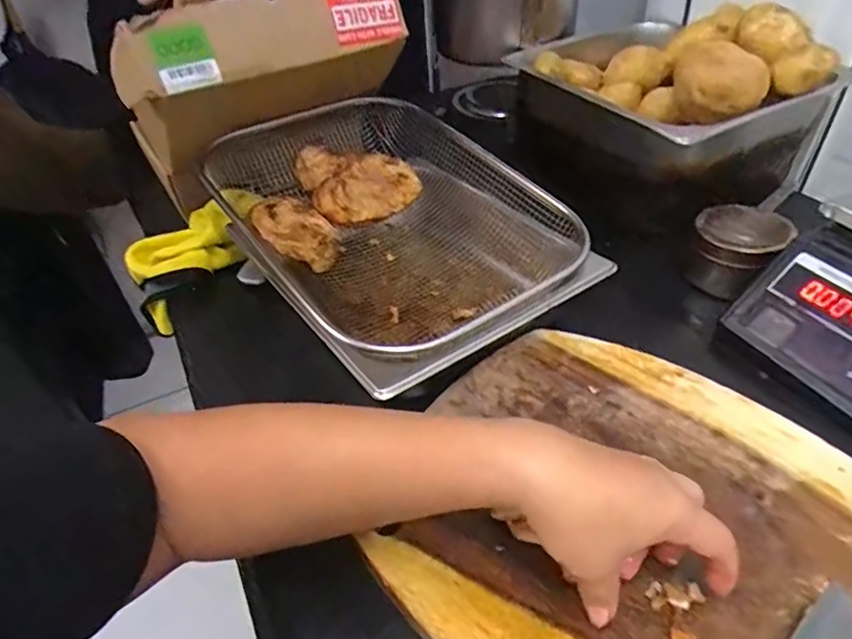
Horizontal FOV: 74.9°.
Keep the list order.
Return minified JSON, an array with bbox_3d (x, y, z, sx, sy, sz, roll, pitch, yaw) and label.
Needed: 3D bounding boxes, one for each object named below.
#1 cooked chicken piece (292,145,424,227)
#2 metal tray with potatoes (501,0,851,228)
[{"bbox_3d":[-0.078,-0.151,0.637,0.133,0.022,0.094,3,77,-14],"label":"cooked chicken piece"},{"bbox_3d":[0.285,-0.273,0.694,0.234,0.166,0.348,-17,42,-15],"label":"metal tray with potatoes"}]

